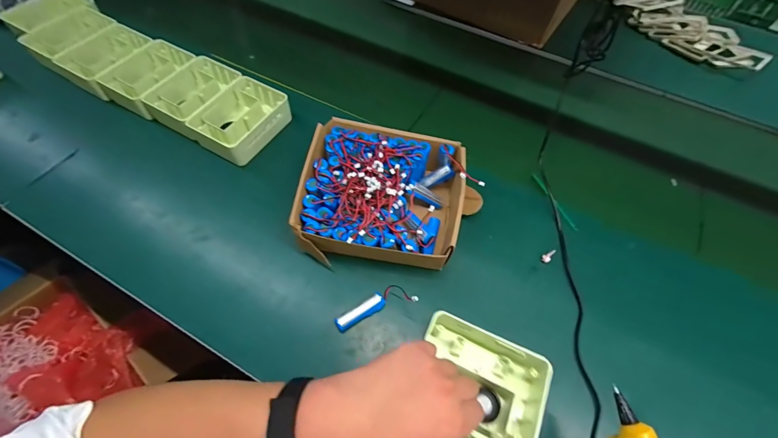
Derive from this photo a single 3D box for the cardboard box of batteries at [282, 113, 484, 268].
[{"bbox_3d":[0.005,-0.035,0.498,0.247,0.083,0.210,9,58,3],"label":"cardboard box of batteries"}]

